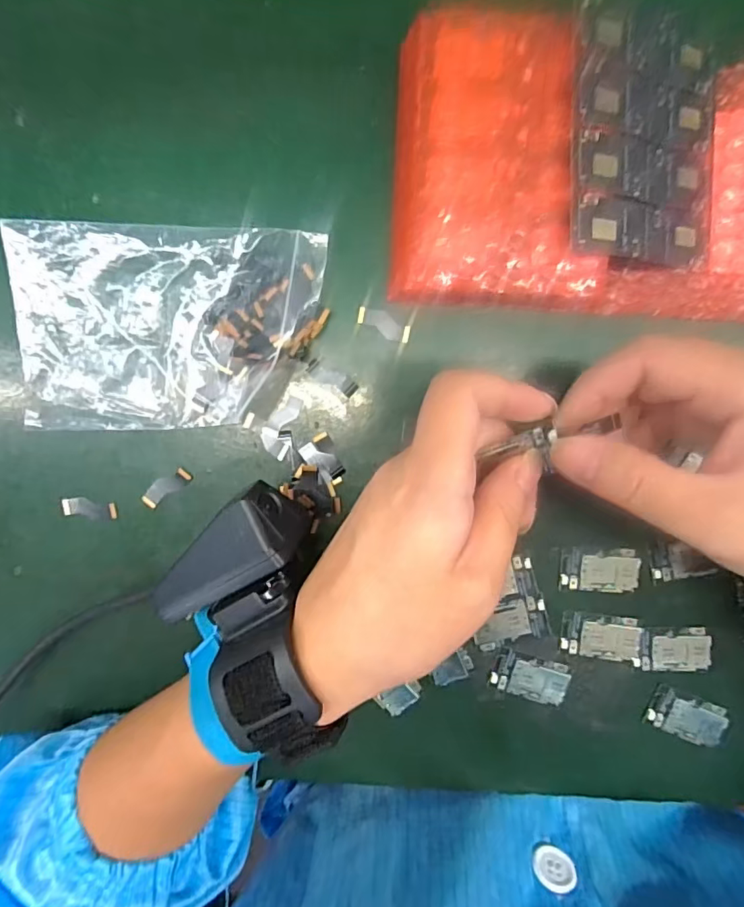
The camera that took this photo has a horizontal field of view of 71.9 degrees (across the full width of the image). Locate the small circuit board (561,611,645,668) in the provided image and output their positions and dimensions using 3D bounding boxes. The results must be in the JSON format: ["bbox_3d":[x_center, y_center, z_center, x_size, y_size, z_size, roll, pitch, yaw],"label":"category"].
[{"bbox_3d":[0.116,0.093,0.257,0.041,0.004,0.023,7,96,0],"label":"small circuit board"}]

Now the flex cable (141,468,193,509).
[{"bbox_3d":[-0.105,0.017,0.259,0.028,0.004,0.011,-34,95,4],"label":"flex cable"}]

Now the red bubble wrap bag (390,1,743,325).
[{"bbox_3d":[0.144,-0.122,0.227,0.266,0.029,0.120,2,96,1],"label":"red bubble wrap bag"}]

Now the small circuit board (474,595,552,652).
[{"bbox_3d":[0.070,0.086,0.260,0.037,0.004,0.023,-16,96,3],"label":"small circuit board"}]

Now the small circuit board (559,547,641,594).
[{"bbox_3d":[0.114,0.059,0.256,0.038,0.004,0.022,1,96,1],"label":"small circuit board"}]

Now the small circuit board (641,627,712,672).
[{"bbox_3d":[0.153,0.099,0.258,0.034,0.004,0.022,-1,96,1],"label":"small circuit board"}]

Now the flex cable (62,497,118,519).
[{"bbox_3d":[-0.143,0.028,0.260,0.027,0.004,0.009,4,96,1],"label":"flex cable"}]

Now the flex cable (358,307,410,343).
[{"bbox_3d":[0.006,-0.063,0.249,0.027,0.004,0.010,29,96,-2],"label":"flex cable"}]

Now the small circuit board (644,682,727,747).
[{"bbox_3d":[0.160,0.134,0.260,0.038,0.006,0.022,22,96,-1],"label":"small circuit board"}]

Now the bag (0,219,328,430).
[{"bbox_3d":[-0.098,-0.060,0.246,0.146,0.014,0.095,0,96,1],"label":"bag"}]

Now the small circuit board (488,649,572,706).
[{"bbox_3d":[0.081,0.115,0.260,0.039,0.004,0.022,14,96,0],"label":"small circuit board"}]

